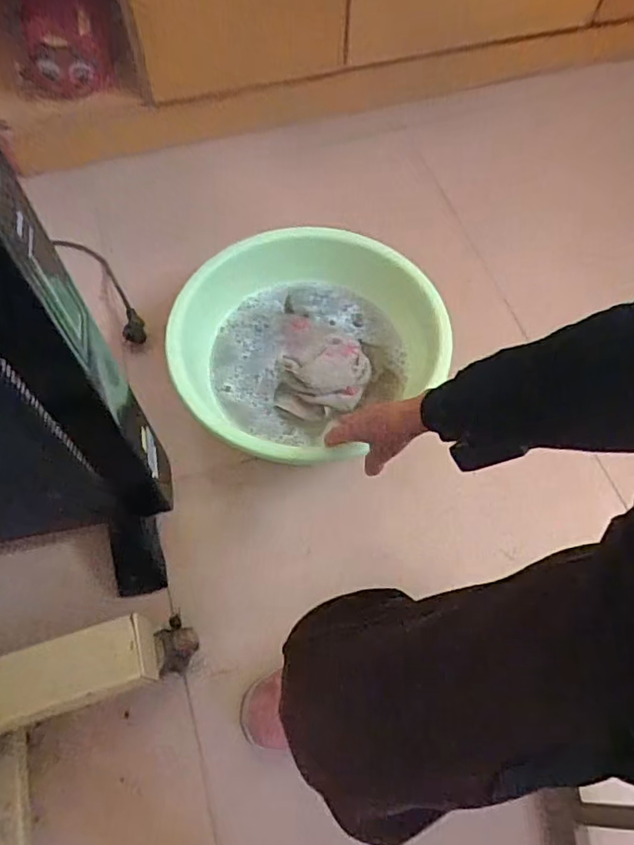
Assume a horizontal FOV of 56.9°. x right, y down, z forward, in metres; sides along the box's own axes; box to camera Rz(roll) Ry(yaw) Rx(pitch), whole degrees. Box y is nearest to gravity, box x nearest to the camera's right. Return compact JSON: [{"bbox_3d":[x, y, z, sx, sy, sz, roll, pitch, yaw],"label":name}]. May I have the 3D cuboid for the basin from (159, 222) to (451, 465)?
[{"bbox_3d":[-0.026,-0.119,0.830,0.341,0.128,0.363,0,64,1],"label":"basin"}]

